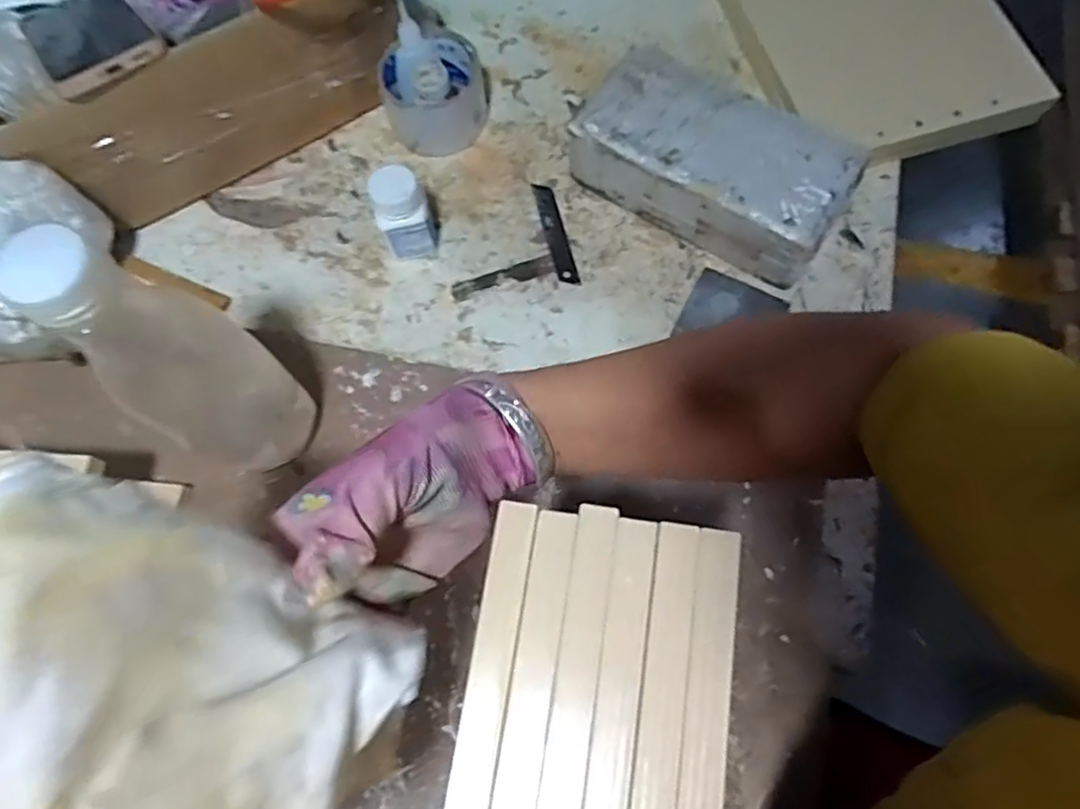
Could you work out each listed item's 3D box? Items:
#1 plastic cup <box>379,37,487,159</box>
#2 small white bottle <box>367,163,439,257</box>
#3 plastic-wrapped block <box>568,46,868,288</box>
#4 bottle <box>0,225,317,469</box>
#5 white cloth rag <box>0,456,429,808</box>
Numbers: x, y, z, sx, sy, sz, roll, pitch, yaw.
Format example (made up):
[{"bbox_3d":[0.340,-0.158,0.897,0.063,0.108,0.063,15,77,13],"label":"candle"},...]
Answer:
[{"bbox_3d":[-0.086,-0.259,0.555,0.083,0.050,0.080,0,71,1],"label":"plastic cup"},{"bbox_3d":[-0.103,-0.143,0.510,0.040,0.078,0.039,-15,72,-4],"label":"small white bottle"},{"bbox_3d":[0.130,-0.183,0.520,0.203,0.075,0.104,33,75,11],"label":"plastic-wrapped block"},{"bbox_3d":[-0.190,-0.022,0.362,0.064,0.206,0.059,0,71,1],"label":"bottle"},{"bbox_3d":[-0.119,0.093,0.187,0.142,0.034,0.134,33,52,-13],"label":"white cloth rag"}]

